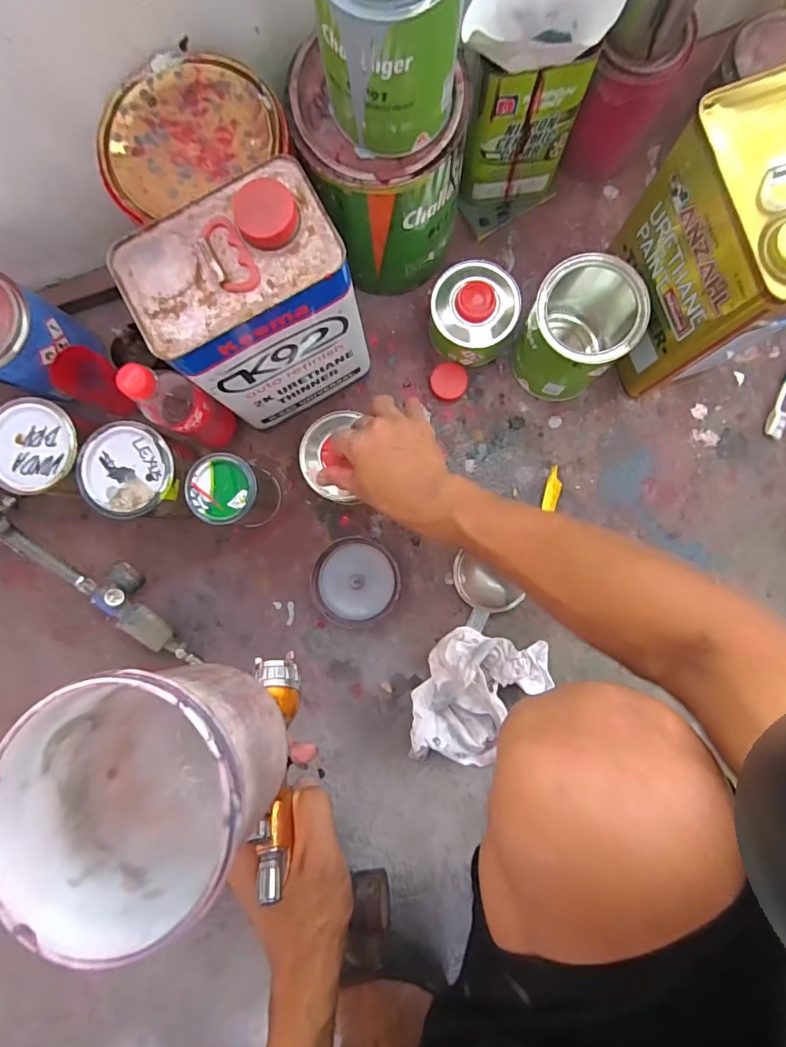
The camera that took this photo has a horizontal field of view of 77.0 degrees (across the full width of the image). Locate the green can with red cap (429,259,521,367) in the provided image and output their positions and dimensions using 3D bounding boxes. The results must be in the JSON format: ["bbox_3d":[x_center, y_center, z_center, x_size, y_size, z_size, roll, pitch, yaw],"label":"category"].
[{"bbox_3d":[0.094,-0.248,0.588,0.097,0.077,0.100,0,89,3],"label":"green can with red cap"}]

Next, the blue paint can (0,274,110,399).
[{"bbox_3d":[-0.421,-0.203,0.557,0.103,0.125,0.102,0,89,3],"label":"blue paint can"}]

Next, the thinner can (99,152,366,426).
[{"bbox_3d":[-0.122,-0.200,0.479,0.166,0.216,0.114,-27,88,2],"label":"thinner can"}]

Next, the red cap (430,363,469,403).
[{"bbox_3d":[0.069,-0.175,0.613,0.046,0.014,0.045,0,89,3],"label":"red cap"}]

